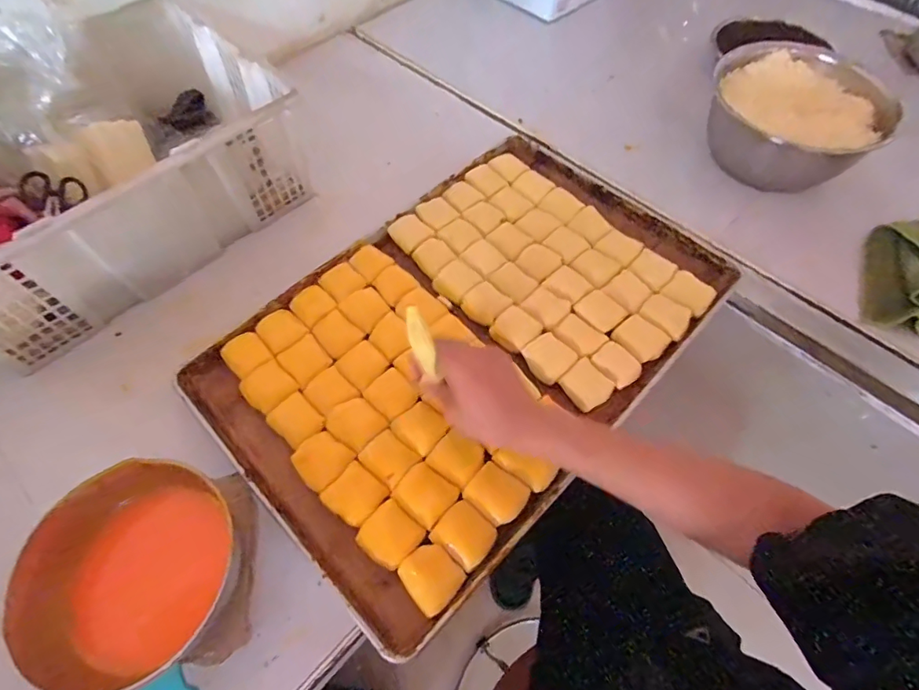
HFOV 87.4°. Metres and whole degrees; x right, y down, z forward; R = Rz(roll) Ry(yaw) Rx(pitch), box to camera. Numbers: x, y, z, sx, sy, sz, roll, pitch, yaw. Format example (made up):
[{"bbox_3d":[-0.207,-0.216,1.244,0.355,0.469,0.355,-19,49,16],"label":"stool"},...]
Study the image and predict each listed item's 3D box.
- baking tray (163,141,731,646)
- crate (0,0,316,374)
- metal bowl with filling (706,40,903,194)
[{"bbox_3d":[0.017,-0.023,0.590,0.394,0.030,0.593,41,69,20],"label":"baking tray"},{"bbox_3d":[-0.482,-0.227,0.635,0.468,0.167,0.343,-41,69,-20],"label":"crate"},{"bbox_3d":[0.486,-0.327,0.716,0.252,0.107,0.232,0,61,0],"label":"metal bowl with filling"}]

